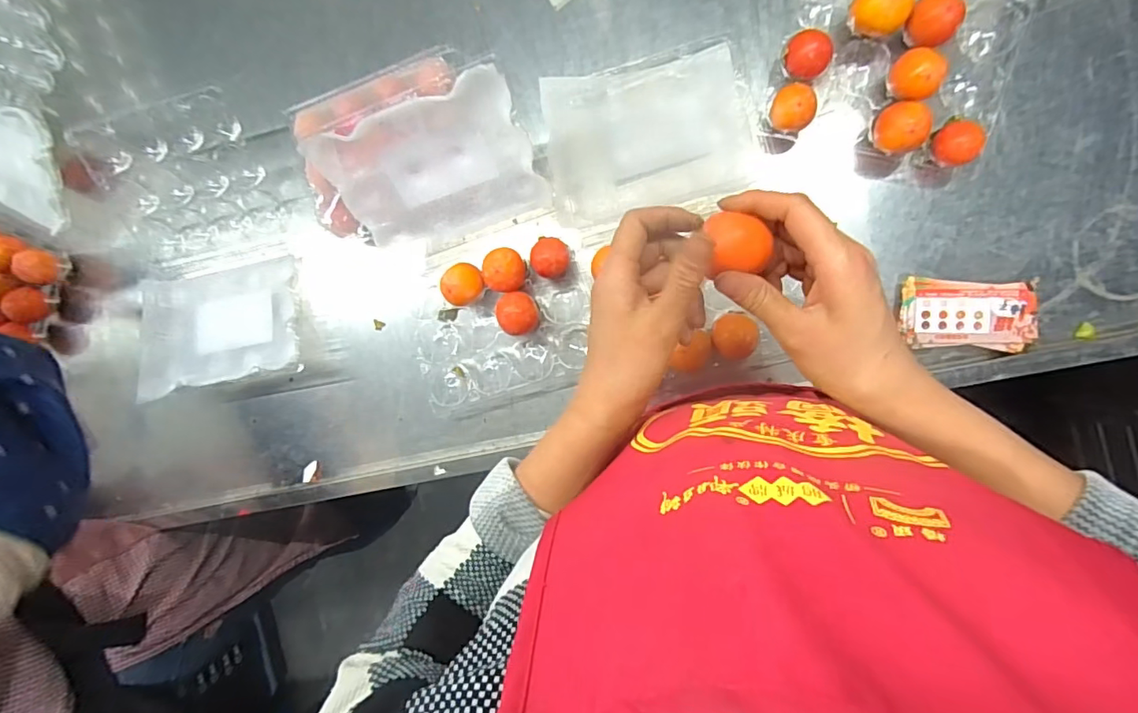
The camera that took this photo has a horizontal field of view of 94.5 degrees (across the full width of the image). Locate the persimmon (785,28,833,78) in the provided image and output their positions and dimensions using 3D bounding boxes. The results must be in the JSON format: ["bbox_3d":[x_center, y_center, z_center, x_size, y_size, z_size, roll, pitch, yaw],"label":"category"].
[{"bbox_3d":[0.221,-0.276,0.492,0.039,0.042,0.035,11,94,9],"label":"persimmon"}]

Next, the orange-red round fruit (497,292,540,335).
[{"bbox_3d":[-0.049,-0.045,0.540,0.041,0.048,0.046,-16,89,10],"label":"orange-red round fruit"}]

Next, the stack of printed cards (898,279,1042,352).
[{"bbox_3d":[0.359,-0.038,0.477,0.107,0.022,0.063,3,93,10],"label":"stack of printed cards"}]

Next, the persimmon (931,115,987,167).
[{"bbox_3d":[0.344,-0.188,0.473,0.036,0.041,0.038,0,92,10],"label":"persimmon"}]

